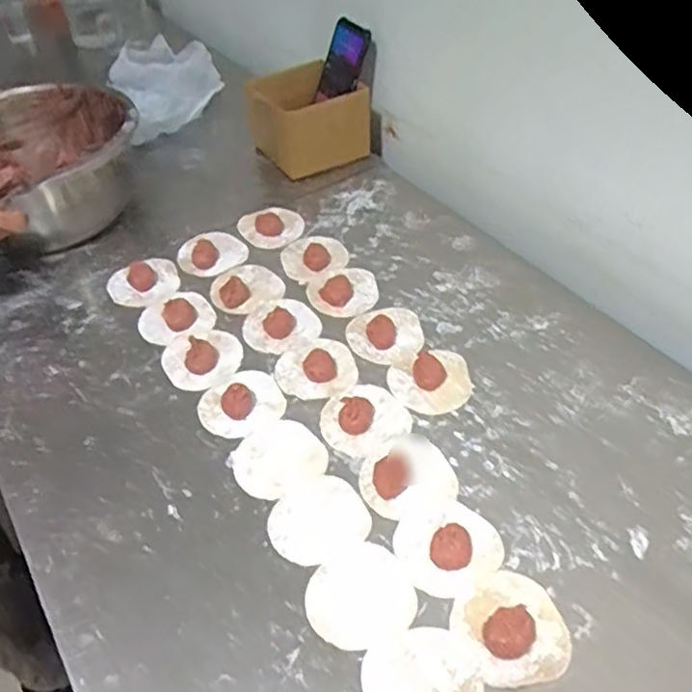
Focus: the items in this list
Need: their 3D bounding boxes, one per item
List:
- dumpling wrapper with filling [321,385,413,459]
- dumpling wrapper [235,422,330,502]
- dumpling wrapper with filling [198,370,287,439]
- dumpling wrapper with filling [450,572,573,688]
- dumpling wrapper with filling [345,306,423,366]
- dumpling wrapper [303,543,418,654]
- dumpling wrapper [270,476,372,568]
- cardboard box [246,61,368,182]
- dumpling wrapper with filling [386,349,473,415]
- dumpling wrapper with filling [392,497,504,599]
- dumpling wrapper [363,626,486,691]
[{"bbox_3d":[0.017,0.065,0.644,0.082,0.019,0.076,-2,47,2],"label":"dumpling wrapper with filling"},{"bbox_3d":[-0.063,0.104,0.623,0.081,0.006,0.076,-29,51,-20],"label":"dumpling wrapper"},{"bbox_3d":[-0.105,0.051,0.665,0.082,0.021,0.077,-2,47,2],"label":"dumpling wrapper with filling"},{"bbox_3d":[0.123,0.206,0.494,0.077,0.019,0.078,-22,49,-17],"label":"dumpling wrapper with filling"},{"bbox_3d":[0.044,-0.015,0.725,0.081,0.013,0.077,-2,47,2],"label":"dumpling wrapper with filling"},{"bbox_3d":[0.011,0.196,0.525,0.081,0.004,0.079,-2,47,2],"label":"dumpling wrapper"},{"bbox_3d":[-0.024,0.149,0.575,0.081,0.005,0.075,-5,46,5],"label":"dumpling wrapper"},{"bbox_3d":[-0.054,-0.325,0.967,0.132,0.095,0.138,-27,51,-20],"label":"cardboard box"},{"bbox_3d":[0.087,0.034,0.675,0.082,0.014,0.076,-2,47,2],"label":"dumpling wrapper with filling"},{"bbox_3d":[0.083,0.158,0.548,0.082,0.016,0.077,-2,47,2],"label":"dumpling wrapper with filling"},{"bbox_3d":[0.054,0.242,0.476,0.079,0.004,0.078,-20,50,-19],"label":"dumpling wrapper"}]

